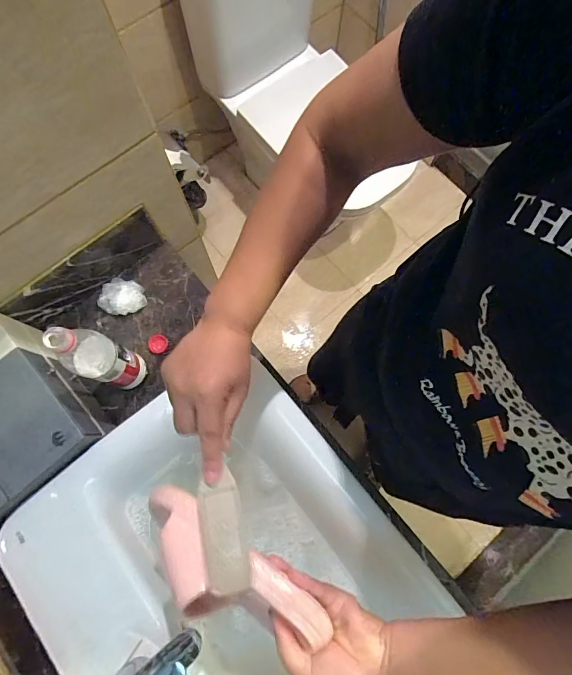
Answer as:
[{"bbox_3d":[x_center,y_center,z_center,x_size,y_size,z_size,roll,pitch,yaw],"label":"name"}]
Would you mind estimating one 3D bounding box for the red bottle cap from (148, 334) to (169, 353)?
[{"bbox_3d":[-0.222,0.010,0.677,0.030,0.013,0.033,0,76,0],"label":"red bottle cap"}]

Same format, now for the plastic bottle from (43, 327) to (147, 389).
[{"bbox_3d":[-0.272,0.031,0.571,0.068,0.211,0.063,0,76,0],"label":"plastic bottle"}]

